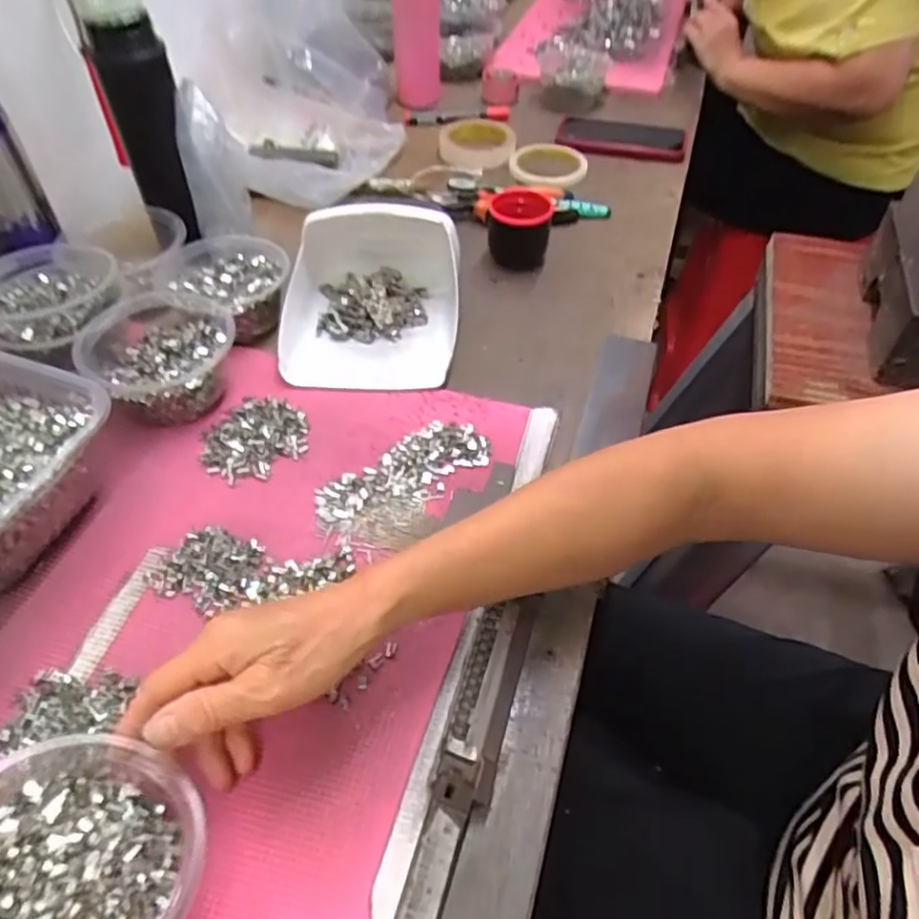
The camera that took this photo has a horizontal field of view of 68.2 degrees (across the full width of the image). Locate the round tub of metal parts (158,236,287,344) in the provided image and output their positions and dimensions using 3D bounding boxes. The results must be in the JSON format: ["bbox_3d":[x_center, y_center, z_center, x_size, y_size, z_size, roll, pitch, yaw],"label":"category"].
[{"bbox_3d":[-0.215,-0.162,0.623,0.111,0.047,0.103,0,49,0],"label":"round tub of metal parts"}]

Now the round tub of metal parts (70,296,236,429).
[{"bbox_3d":[-0.239,-0.085,0.551,0.107,0.054,0.105,3,50,-3],"label":"round tub of metal parts"}]

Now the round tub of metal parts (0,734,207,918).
[{"bbox_3d":[-0.177,0.185,0.306,0.108,0.055,0.095,10,37,-17],"label":"round tub of metal parts"}]

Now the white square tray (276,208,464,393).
[{"bbox_3d":[-0.079,-0.153,0.604,0.153,0.080,0.174,2,51,2],"label":"white square tray"}]

